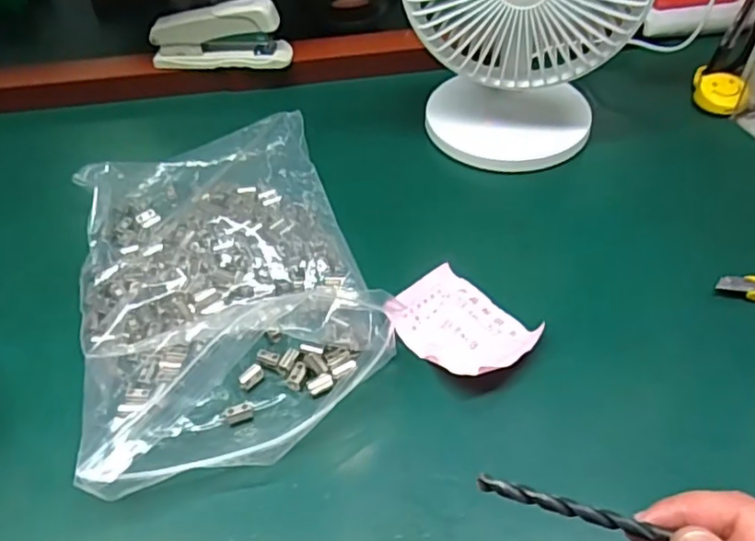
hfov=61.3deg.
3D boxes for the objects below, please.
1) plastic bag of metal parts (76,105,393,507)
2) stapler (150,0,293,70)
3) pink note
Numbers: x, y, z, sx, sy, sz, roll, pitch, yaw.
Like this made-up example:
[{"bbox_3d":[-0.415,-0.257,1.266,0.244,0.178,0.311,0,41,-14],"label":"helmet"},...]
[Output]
[{"bbox_3d":[-0.105,-0.003,0.423,0.177,0.040,0.291,-15,47,-14],"label":"plastic bag of metal parts"},{"bbox_3d":[-0.141,-0.209,0.568,0.120,0.055,0.033,-7,48,-5],"label":"stapler"},{"bbox_3d":[0.050,0.031,0.392,0.063,0.027,0.089,-31,53,-27],"label":"pink note"}]

